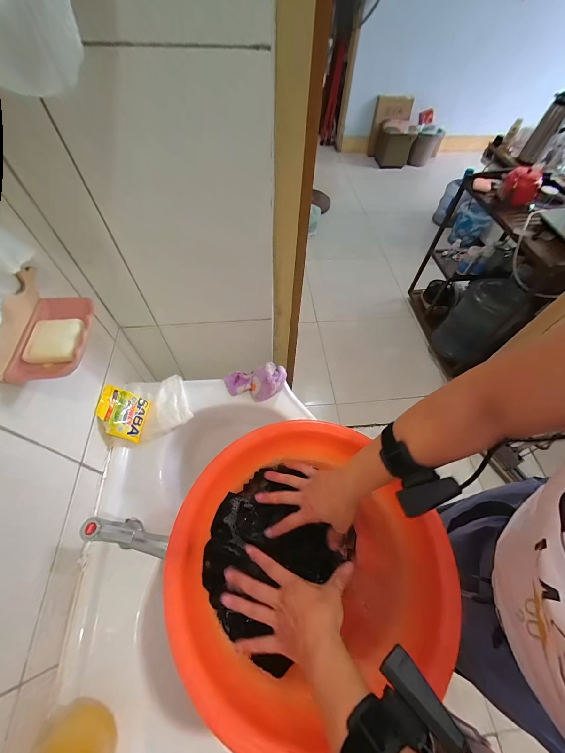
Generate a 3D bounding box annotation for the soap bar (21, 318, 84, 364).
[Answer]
[{"bbox_3d":[-0.282,-0.046,0.352,0.058,0.018,0.061,2,58,-1],"label":"soap bar"}]

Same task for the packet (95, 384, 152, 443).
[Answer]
[{"bbox_3d":[-0.303,0.069,0.533,0.015,0.089,0.084,-21,50,34],"label":"packet"}]

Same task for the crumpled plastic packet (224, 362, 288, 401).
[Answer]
[{"bbox_3d":[-0.056,0.012,0.613,0.135,0.043,0.085,-10,59,-8],"label":"crumpled plastic packet"}]

